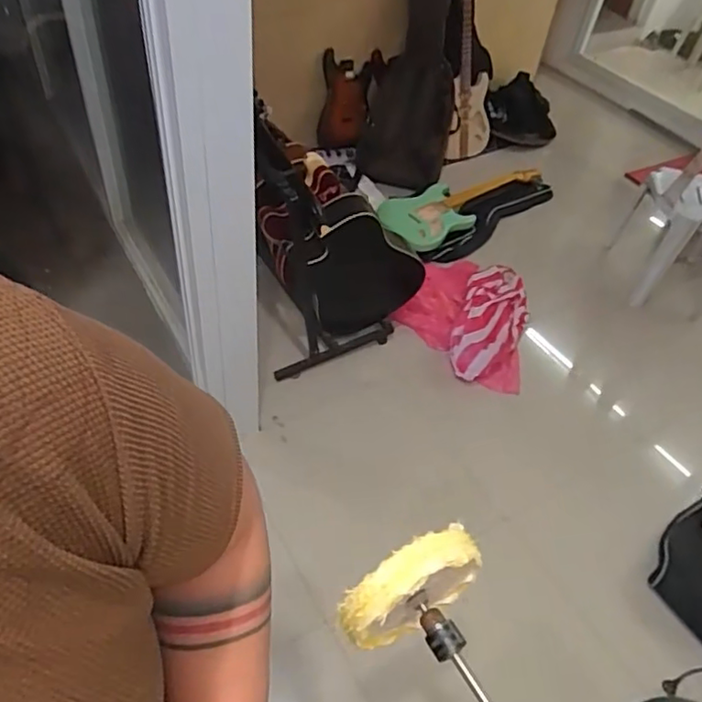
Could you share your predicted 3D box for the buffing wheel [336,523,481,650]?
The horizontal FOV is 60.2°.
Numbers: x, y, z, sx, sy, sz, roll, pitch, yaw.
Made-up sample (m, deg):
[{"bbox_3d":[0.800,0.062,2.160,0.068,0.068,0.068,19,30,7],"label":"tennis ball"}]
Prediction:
[{"bbox_3d":[0.071,0.302,0.769,0.186,0.176,0.055,-21,53,-25],"label":"buffing wheel"}]

